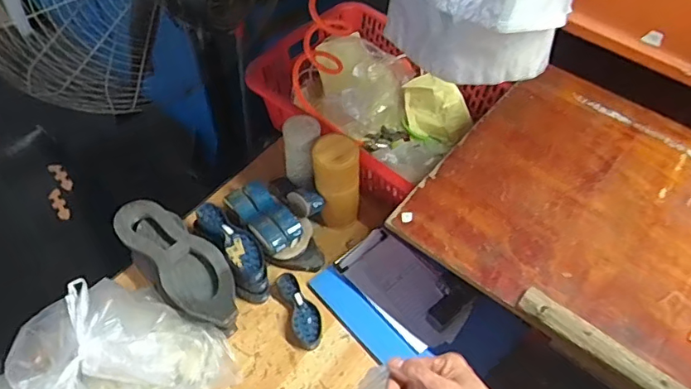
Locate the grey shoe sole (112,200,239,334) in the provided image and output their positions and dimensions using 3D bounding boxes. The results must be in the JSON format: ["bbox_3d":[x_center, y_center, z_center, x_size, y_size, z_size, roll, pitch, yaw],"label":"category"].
[{"bbox_3d":[-0.283,0.126,0.909,0.109,0.086,0.285,-38,63,-25],"label":"grey shoe sole"}]

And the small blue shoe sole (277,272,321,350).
[{"bbox_3d":[-0.078,0.201,0.914,0.049,0.030,0.141,-18,56,-14],"label":"small blue shoe sole"}]

